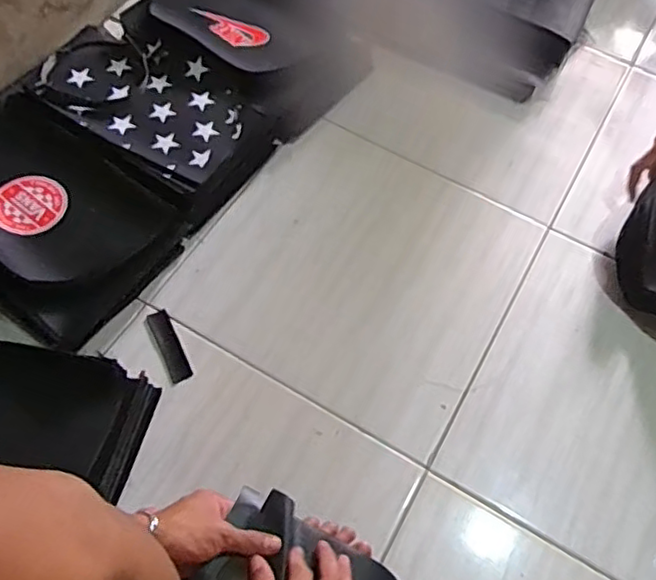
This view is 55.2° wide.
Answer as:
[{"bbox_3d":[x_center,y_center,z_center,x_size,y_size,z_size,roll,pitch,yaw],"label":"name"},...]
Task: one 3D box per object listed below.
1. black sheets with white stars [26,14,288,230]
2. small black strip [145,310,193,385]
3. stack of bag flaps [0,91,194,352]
[{"bbox_3d":[-0.251,-0.262,0.917,0.335,0.068,0.230,32,64,14],"label":"black sheets with white stars"},{"bbox_3d":[-0.195,0.070,0.775,0.028,0.006,0.096,-25,65,-16],"label":"small black strip"},{"bbox_3d":[-0.371,-0.117,0.793,0.334,0.068,0.230,35,60,7],"label":"stack of bag flaps"}]

